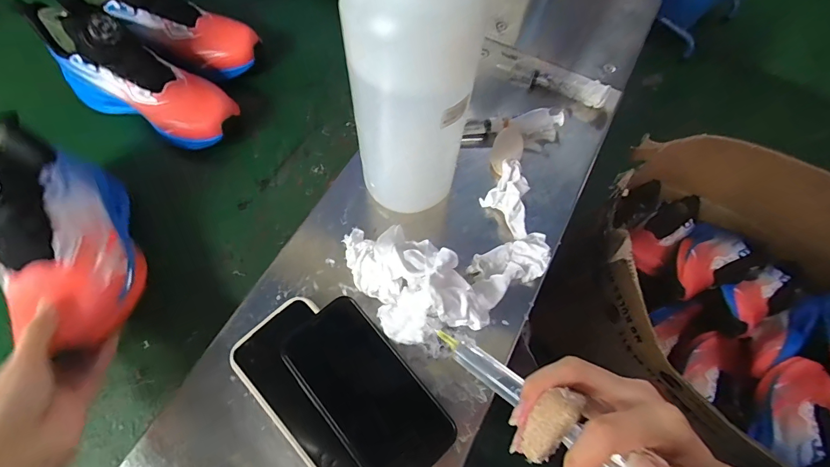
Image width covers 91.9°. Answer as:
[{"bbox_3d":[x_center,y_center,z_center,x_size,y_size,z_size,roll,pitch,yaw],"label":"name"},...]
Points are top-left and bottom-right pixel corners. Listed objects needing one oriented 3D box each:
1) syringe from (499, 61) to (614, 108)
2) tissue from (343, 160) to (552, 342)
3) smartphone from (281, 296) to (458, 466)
[{"bbox_3d":[0.167,-0.183,0.487,0.131,0.023,0.023,22,66,7],"label":"syringe"},{"bbox_3d":[0.046,0.013,0.369,0.206,0.059,0.135,-23,69,-13],"label":"tissue"},{"bbox_3d":[-0.039,0.125,0.322,0.072,0.005,0.145,-38,74,-16],"label":"smartphone"}]

